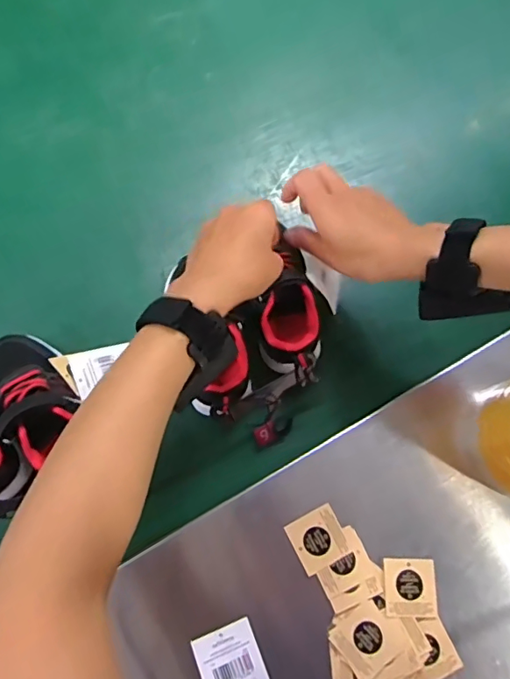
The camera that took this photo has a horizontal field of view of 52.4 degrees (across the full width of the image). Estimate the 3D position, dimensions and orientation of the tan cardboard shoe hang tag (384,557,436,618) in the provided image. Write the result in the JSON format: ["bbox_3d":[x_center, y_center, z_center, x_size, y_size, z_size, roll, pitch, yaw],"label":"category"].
[{"bbox_3d":[0.130,0.209,0.435,0.043,0.004,0.045,3,68,-4],"label":"tan cardboard shoe hang tag"}]

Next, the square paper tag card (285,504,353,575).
[{"bbox_3d":[0.055,0.171,0.443,0.044,0.004,0.045,-26,71,-7],"label":"square paper tag card"}]

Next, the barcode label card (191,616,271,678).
[{"bbox_3d":[-0.014,0.272,0.412,0.050,0.005,0.079,-21,76,-11],"label":"barcode label card"}]

